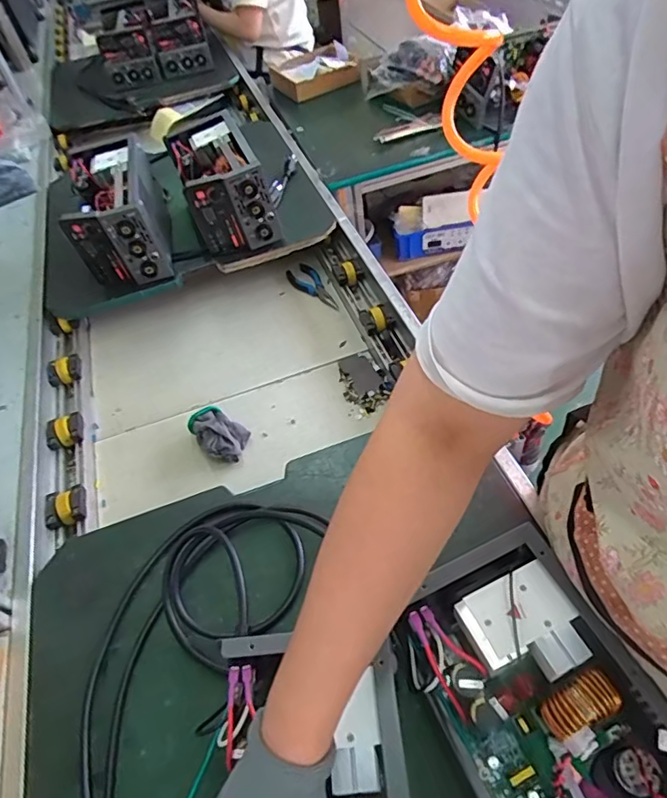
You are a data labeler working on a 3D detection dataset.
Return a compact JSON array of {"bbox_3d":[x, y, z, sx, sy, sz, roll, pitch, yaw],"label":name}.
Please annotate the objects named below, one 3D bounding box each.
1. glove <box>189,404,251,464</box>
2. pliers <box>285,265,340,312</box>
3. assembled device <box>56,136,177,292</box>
[{"bbox_3d":[-0.183,0.054,0.839,0.073,0.043,0.106,-38,55,-20],"label":"glove"},{"bbox_3d":[-0.039,-0.224,1.070,0.056,0.020,0.152,-26,52,-12],"label":"pliers"},{"bbox_3d":[-0.415,-0.360,1.004,0.153,0.157,0.265,-15,64,-6],"label":"assembled device"}]

